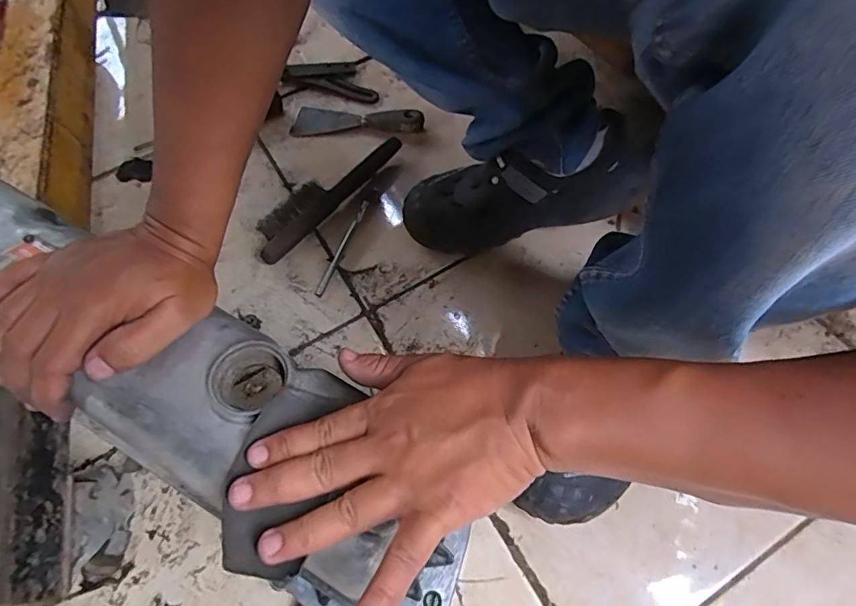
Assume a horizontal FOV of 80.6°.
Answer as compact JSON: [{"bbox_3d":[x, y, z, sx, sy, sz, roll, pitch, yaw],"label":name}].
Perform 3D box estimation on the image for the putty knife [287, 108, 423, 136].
[{"bbox_3d":[-0.102,-0.261,0.716,0.189,0.028,0.043,4,59,6],"label":"putty knife"}]

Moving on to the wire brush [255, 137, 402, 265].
[{"bbox_3d":[-0.128,-0.140,0.652,0.043,0.036,0.236,36,67,22],"label":"wire brush"}]

